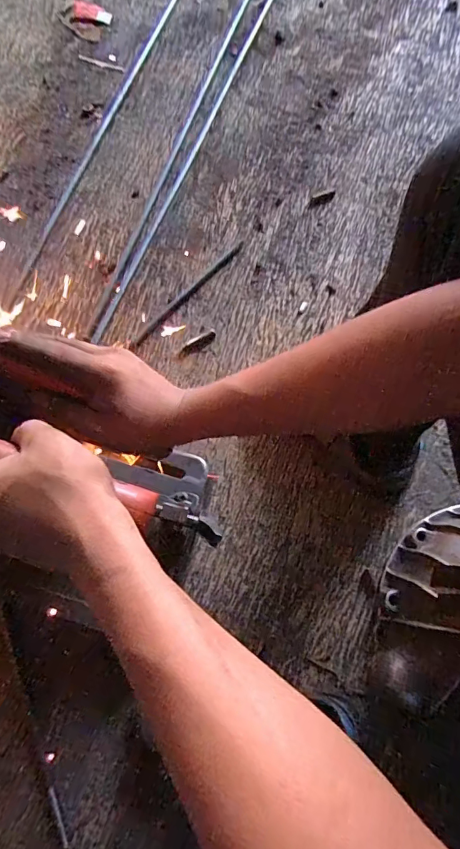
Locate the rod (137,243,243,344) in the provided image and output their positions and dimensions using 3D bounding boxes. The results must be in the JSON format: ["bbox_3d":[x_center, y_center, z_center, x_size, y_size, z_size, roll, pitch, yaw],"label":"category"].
[{"bbox_3d":[-0.069,-0.232,0.789,0.014,0.005,0.268,41,77,13],"label":"rod"}]

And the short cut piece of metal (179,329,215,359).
[{"bbox_3d":[-0.055,-0.136,0.760,0.073,0.004,0.021,-30,76,-6],"label":"short cut piece of metal"}]

